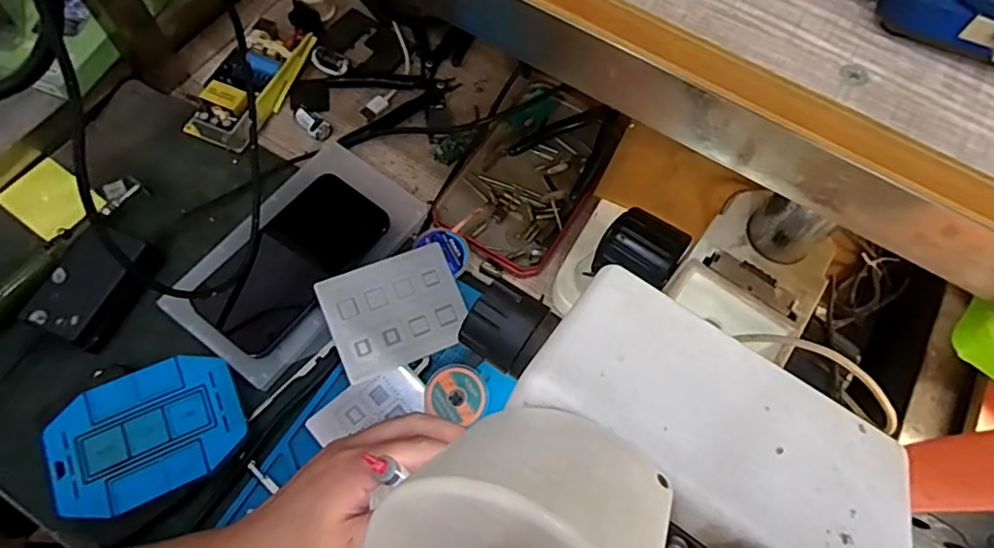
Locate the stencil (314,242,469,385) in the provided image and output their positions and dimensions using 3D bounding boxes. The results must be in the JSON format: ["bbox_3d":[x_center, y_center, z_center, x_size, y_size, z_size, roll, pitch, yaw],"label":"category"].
[{"bbox_3d":[-0.076,0.027,0.441,0.100,0.004,0.080,-20,81,-18],"label":"stencil"}]

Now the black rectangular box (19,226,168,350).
[{"bbox_3d":[-0.299,0.007,0.427,0.051,0.034,0.085,19,66,6],"label":"black rectangular box"}]

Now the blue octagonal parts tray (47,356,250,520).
[{"bbox_3d":[-0.234,0.109,0.393,0.117,0.018,0.085,-21,69,-12],"label":"blue octagonal parts tray"}]

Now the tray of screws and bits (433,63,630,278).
[{"bbox_3d":[0.031,-0.094,0.505,0.113,0.021,0.192,25,67,8],"label":"tray of screws and bits"}]

